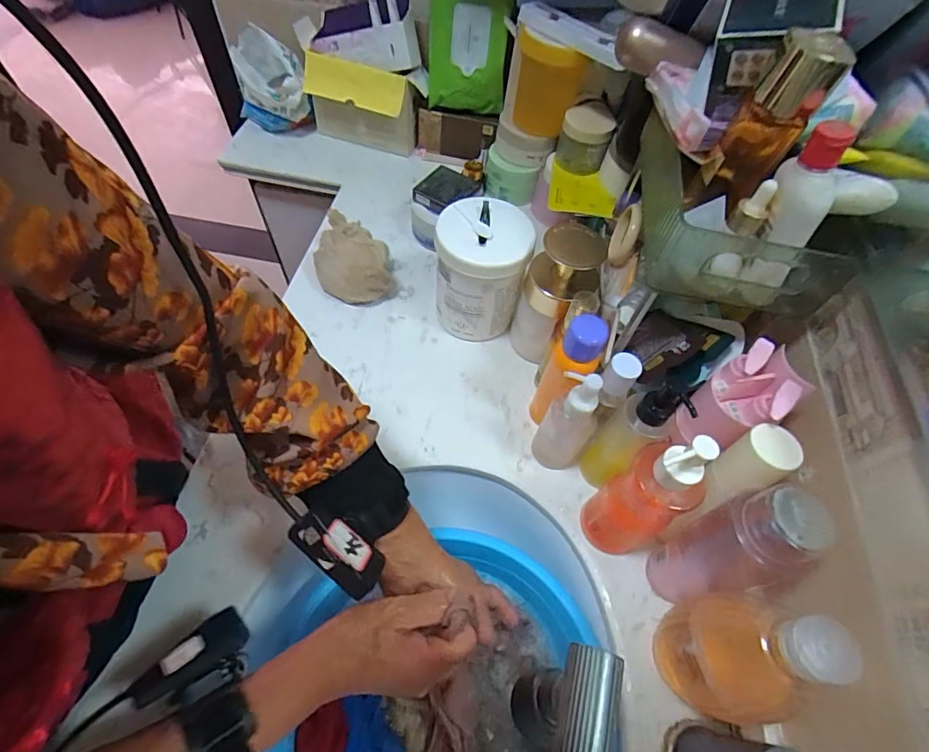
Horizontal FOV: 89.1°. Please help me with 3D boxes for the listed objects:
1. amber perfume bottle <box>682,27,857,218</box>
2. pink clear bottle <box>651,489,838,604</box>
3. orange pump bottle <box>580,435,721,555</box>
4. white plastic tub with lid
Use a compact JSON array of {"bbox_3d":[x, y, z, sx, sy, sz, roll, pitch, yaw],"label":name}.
[{"bbox_3d":[0.214,-0.178,0.351,0.057,0.129,0.050,19,59,9],"label":"amber perfume bottle"},{"bbox_3d":[0.212,0.146,0.386,0.048,0.186,0.059,-13,59,-11],"label":"pink clear bottle"},{"bbox_3d":[0.155,0.106,0.407,0.052,0.197,0.056,-32,65,-21],"label":"orange pump bottle"},{"bbox_3d":[0.019,-0.119,0.566,0.100,0.148,0.097,1,58,-2],"label":"white plastic tub with lid"}]

